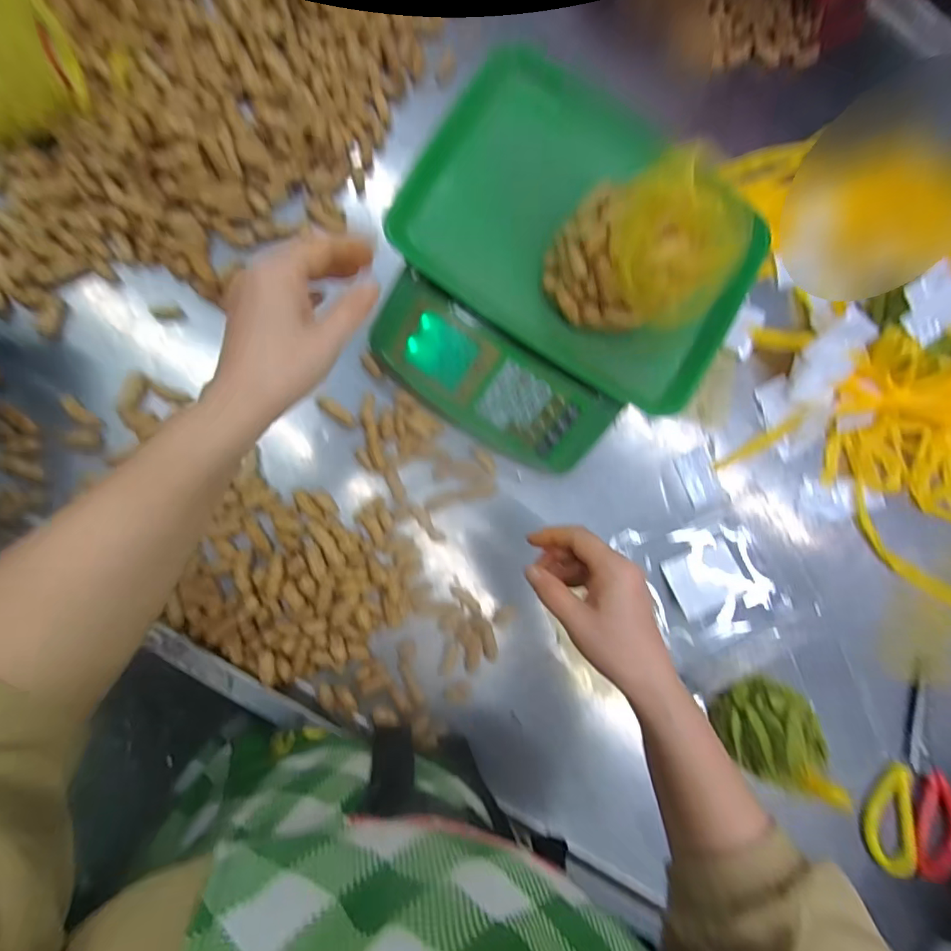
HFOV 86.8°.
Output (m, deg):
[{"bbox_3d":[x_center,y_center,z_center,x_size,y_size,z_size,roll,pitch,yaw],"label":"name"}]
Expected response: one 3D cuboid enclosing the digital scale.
[{"bbox_3d":[0.071,-0.168,0.461,0.290,0.145,0.281,33,83,-7],"label":"digital scale"}]

